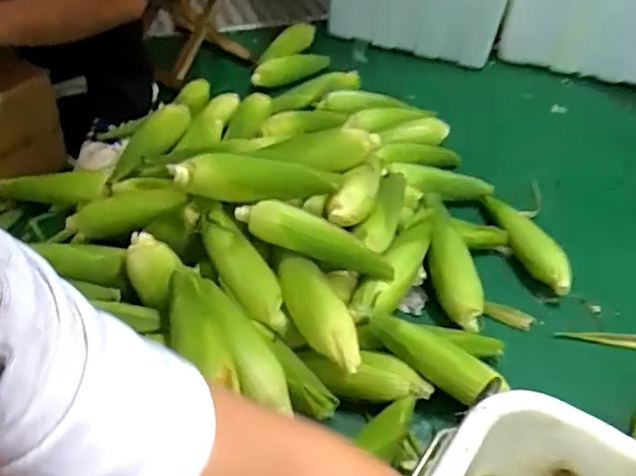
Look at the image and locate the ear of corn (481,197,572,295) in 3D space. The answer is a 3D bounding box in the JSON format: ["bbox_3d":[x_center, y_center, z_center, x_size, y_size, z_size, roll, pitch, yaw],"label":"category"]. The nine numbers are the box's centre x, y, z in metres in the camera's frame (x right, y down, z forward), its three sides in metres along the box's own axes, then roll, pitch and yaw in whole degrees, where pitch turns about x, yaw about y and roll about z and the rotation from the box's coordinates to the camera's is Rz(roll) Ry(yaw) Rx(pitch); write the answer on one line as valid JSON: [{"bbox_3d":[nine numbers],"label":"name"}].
[{"bbox_3d":[0.365,-0.005,1.047,0.053,0.079,0.222,-9,47,-14],"label":"ear of corn"}]

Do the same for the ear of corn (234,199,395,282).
[{"bbox_3d":[-0.002,0.003,0.853,0.239,0.053,0.050,23,46,-4],"label":"ear of corn"}]

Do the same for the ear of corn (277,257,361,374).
[{"bbox_3d":[-0.001,0.092,0.788,0.066,0.050,0.190,-16,50,-21],"label":"ear of corn"}]

